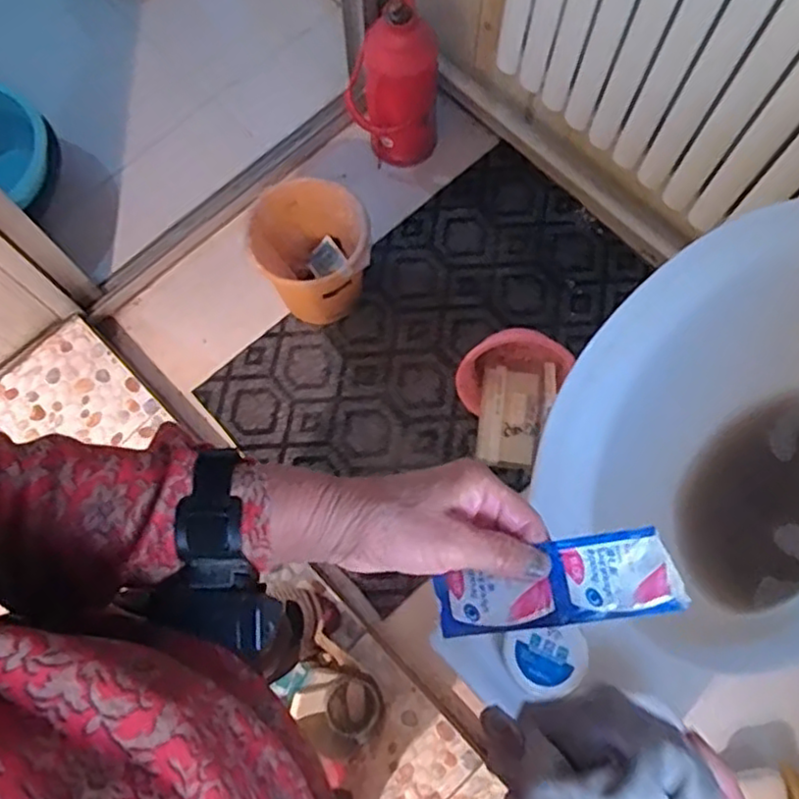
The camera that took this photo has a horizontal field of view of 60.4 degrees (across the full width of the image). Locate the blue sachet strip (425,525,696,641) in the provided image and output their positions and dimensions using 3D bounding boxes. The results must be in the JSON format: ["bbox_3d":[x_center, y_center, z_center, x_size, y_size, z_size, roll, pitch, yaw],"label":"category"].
[{"bbox_3d":[0.087,0.105,0.391,0.135,0.011,0.047,-12,78,13],"label":"blue sachet strip"}]

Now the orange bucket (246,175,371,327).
[{"bbox_3d":[-0.188,-0.312,1.508,0.227,0.239,0.239,0,73,1],"label":"orange bucket"}]

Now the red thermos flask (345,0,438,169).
[{"bbox_3d":[-0.011,-0.722,1.576,0.182,0.392,0.178,0,73,1],"label":"red thermos flask"}]

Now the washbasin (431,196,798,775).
[{"bbox_3d":[0.368,0.087,0.731,0.413,0.154,0.651,38,77,11],"label":"washbasin"}]

